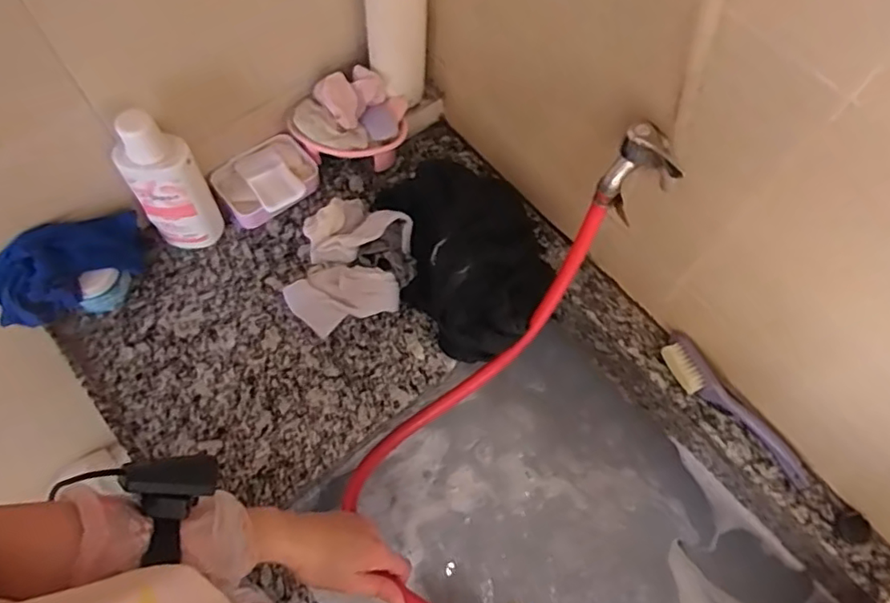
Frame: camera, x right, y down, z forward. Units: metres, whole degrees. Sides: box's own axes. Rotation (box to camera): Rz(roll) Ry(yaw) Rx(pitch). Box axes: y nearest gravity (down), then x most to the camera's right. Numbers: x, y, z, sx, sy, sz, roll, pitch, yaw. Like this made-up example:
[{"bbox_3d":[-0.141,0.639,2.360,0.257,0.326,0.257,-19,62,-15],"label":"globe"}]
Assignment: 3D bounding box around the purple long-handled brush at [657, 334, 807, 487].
[{"bbox_3d":[0.352,0.136,0.746,0.046,0.033,0.224,-37,72,-18],"label":"purple long-handled brush"}]

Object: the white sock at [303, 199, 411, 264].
[{"bbox_3d":[-0.115,-0.096,0.803,0.131,0.059,0.100,-16,67,-10],"label":"white sock"}]

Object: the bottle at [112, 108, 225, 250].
[{"bbox_3d":[-0.322,-0.134,0.716,0.077,0.220,0.044,-21,68,-12],"label":"bottle"}]

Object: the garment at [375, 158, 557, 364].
[{"bbox_3d":[0.028,-0.066,0.785,0.177,0.084,0.258,-31,71,-16],"label":"garment"}]

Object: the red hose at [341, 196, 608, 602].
[{"bbox_3d":[0.016,0.116,0.670,0.182,0.246,0.430,16,66,4],"label":"red hose"}]

